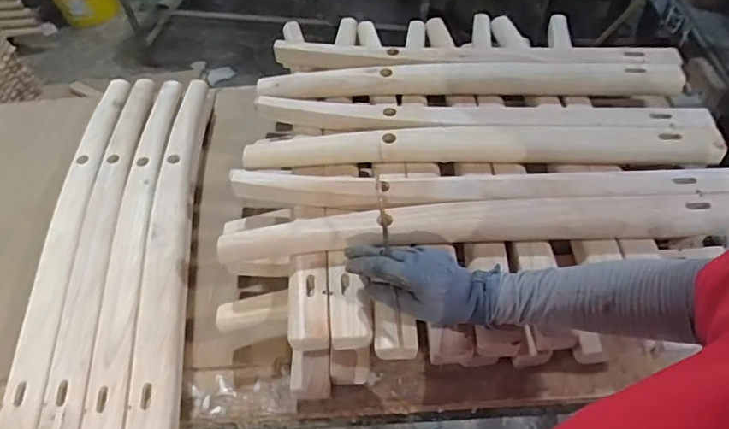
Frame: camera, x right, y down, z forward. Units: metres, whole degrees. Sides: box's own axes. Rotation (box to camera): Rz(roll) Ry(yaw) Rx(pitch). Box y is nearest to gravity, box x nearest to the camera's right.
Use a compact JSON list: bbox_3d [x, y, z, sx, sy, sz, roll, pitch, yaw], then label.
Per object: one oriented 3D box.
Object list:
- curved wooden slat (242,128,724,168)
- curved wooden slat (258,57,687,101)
[{"bbox_3d":[0.144,-0.087,0.671,0.581,0.033,0.047,0,52,4],"label":"curved wooden slat"},{"bbox_3d":[0.149,-0.196,0.761,0.598,0.036,0.070,-1,52,3],"label":"curved wooden slat"}]

